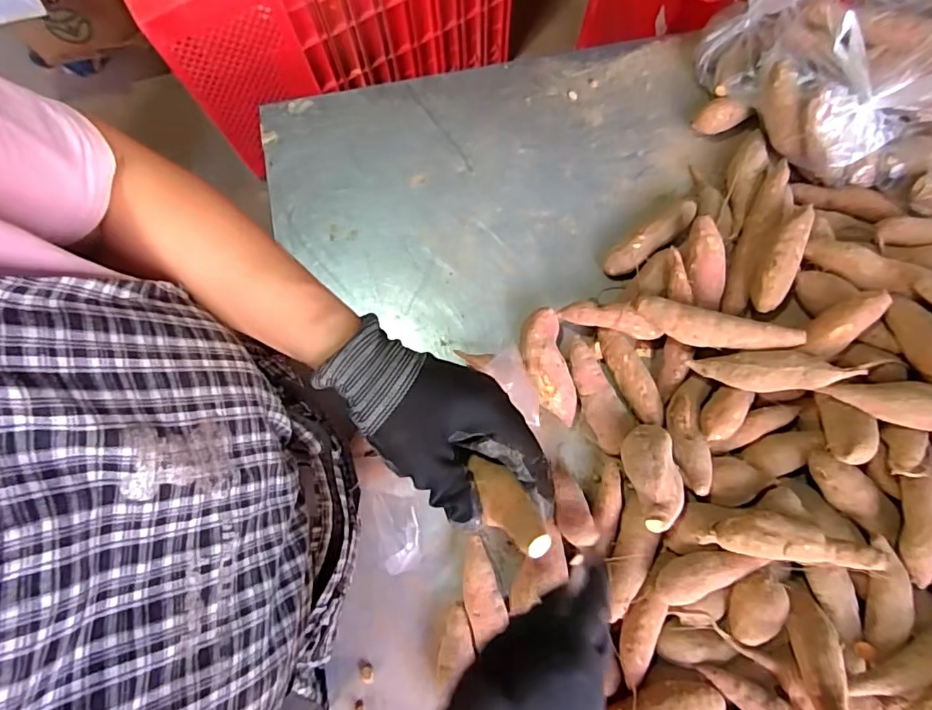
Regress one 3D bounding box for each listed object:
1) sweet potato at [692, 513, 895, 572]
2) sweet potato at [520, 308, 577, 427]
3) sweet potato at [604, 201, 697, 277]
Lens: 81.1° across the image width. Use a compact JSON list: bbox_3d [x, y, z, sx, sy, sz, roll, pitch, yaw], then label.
[{"bbox_3d":[0.268,0.153,0.451,0.131,0.029,0.037,5,77,17],"label":"sweet potato"},{"bbox_3d":[0.081,0.014,0.549,0.042,0.037,0.112,-12,77,-1],"label":"sweet potato"},{"bbox_3d":[0.195,-0.120,0.578,0.112,0.031,0.029,-36,79,-7],"label":"sweet potato"}]

